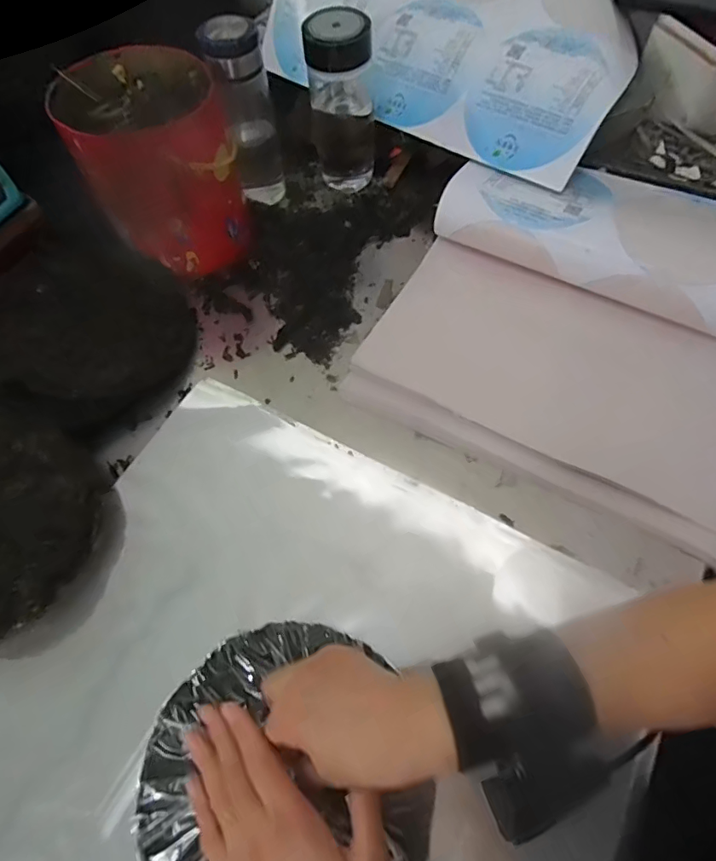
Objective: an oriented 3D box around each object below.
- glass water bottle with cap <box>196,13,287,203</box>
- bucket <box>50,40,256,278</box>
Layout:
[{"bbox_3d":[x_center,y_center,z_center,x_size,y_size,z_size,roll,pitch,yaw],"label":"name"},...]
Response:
[{"bbox_3d":[-0.131,-0.368,0.591,0.055,0.198,0.060,-4,63,-1],"label":"glass water bottle with cap"},{"bbox_3d":[-0.222,-0.299,0.569,0.157,0.179,0.173,-15,64,-6],"label":"bucket"}]

